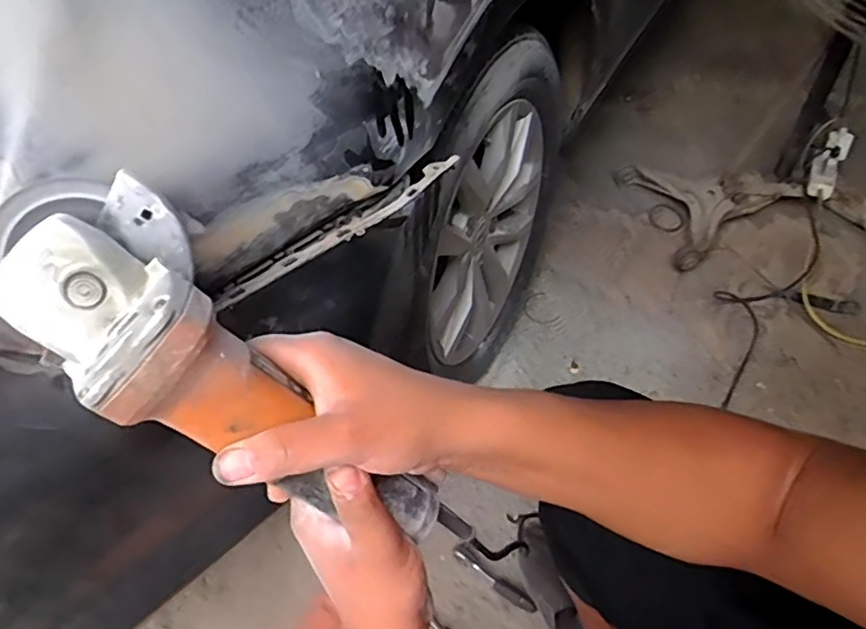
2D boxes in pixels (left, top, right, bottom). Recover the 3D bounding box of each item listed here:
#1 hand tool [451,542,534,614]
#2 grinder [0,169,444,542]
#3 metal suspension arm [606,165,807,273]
[{"bbox_3d":[0.093,0.404,0.936,0.146,0.014,0.026,31,55,26],"label":"hand tool"},{"bbox_3d":[-0.108,0.036,0.328,0.295,0.077,0.100,43,59,-11],"label":"grinder"},{"bbox_3d":[0.624,-0.292,1.473,0.355,0.088,0.333,-25,52,-22],"label":"metal suspension arm"}]

